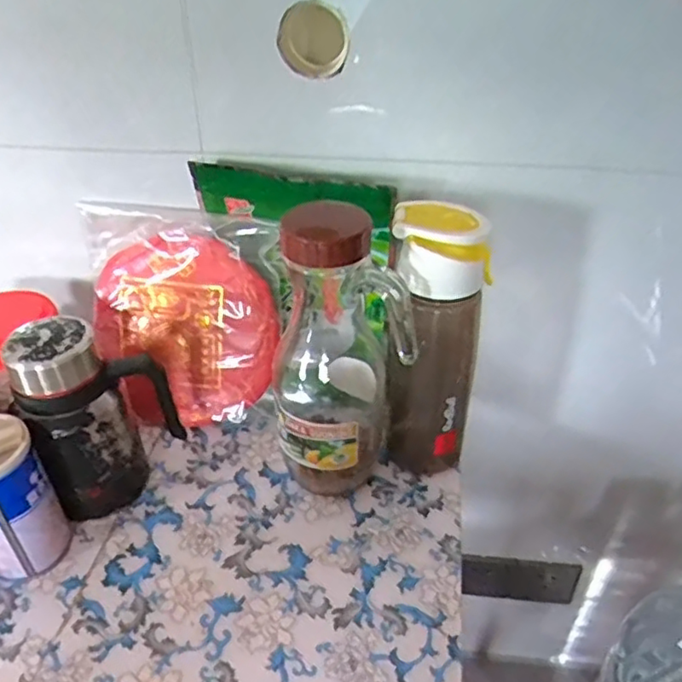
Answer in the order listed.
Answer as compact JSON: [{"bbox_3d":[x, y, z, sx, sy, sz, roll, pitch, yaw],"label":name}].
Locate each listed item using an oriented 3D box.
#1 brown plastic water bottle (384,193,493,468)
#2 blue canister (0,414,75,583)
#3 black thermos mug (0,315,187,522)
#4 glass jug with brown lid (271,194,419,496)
[{"bbox_3d":[0.074,0.013,0.529,0.079,0.248,0.068,-9,38,-11],"label":"brown plastic water bottle"},{"bbox_3d":[-0.256,0.121,0.487,0.063,0.122,0.062,-25,44,-29],"label":"blue canister"},{"bbox_3d":[-0.198,0.060,0.530,0.113,0.159,0.074,-17,40,-22],"label":"black thermos mug"},{"bbox_3d":[0.002,0.017,0.514,0.101,0.234,0.089,-1,37,-2],"label":"glass jug with brown lid"}]

